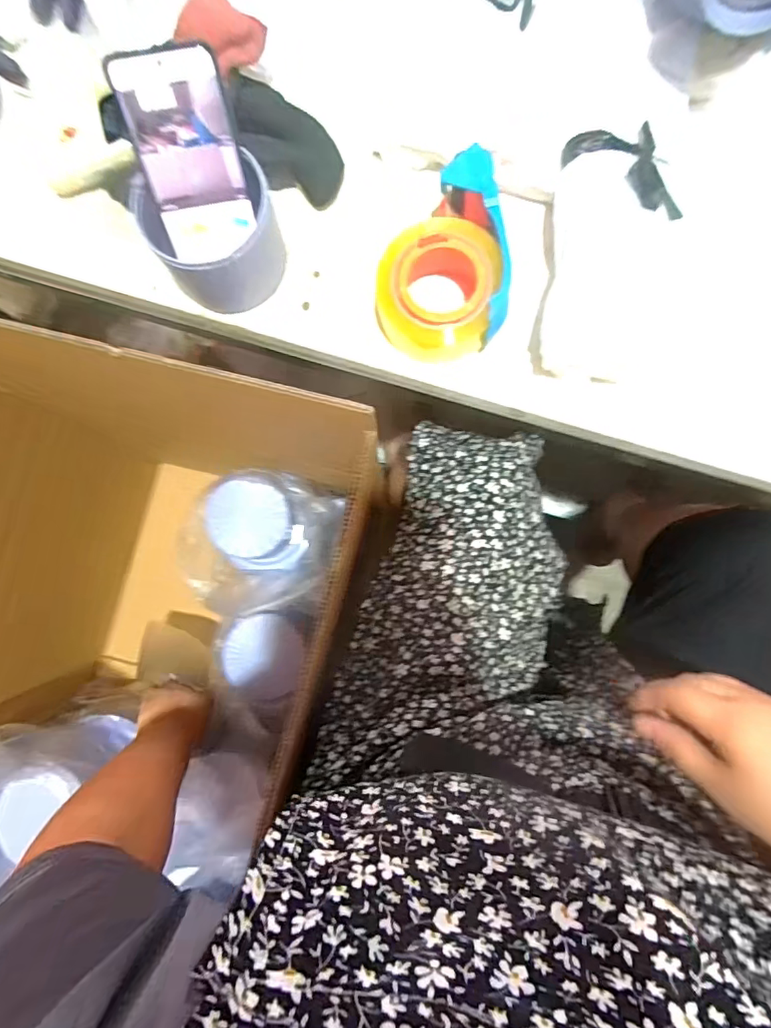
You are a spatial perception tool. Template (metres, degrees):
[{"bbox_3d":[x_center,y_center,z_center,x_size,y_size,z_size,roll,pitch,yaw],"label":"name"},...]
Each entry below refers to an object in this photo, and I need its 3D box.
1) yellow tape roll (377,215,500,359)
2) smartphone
[{"bbox_3d":[0.044,-0.193,0.443,0.096,0.056,0.106,10,84,4],"label":"yellow tape roll"},{"bbox_3d":[-0.151,-0.275,0.406,0.074,0.139,0.016,-10,47,-1],"label":"smartphone"}]

